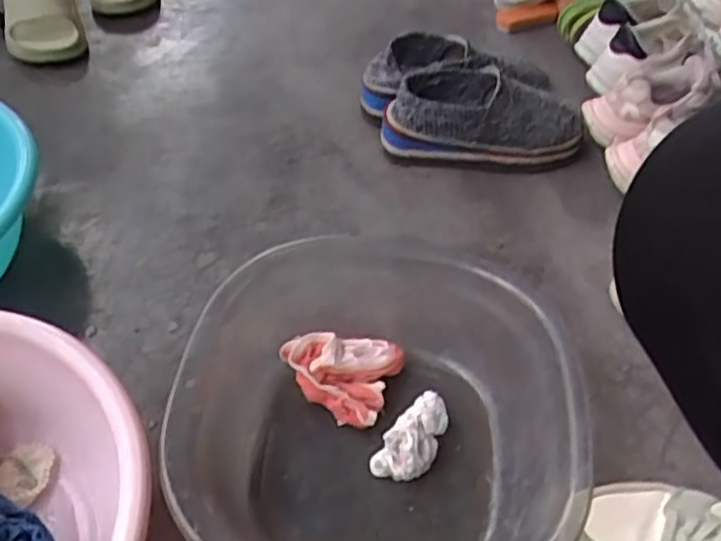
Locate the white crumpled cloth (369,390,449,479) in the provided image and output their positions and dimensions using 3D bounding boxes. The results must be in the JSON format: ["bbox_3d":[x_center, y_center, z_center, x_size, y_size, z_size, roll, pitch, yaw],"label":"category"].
[{"bbox_3d":[0.045,0.139,0.573,0.039,0.039,0.077,31,54,22],"label":"white crumpled cloth"}]

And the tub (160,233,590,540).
[{"bbox_3d":[0.009,0.115,0.556,0.290,0.119,0.309,2,49,-2],"label":"tub"}]

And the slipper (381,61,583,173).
[{"bbox_3d":[0.147,-0.183,0.844,0.238,0.088,0.100,3,49,-1],"label":"slipper"}]

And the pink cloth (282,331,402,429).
[{"bbox_3d":[-0.021,0.088,0.613,0.099,0.042,0.078,20,51,14],"label":"pink cloth"}]

